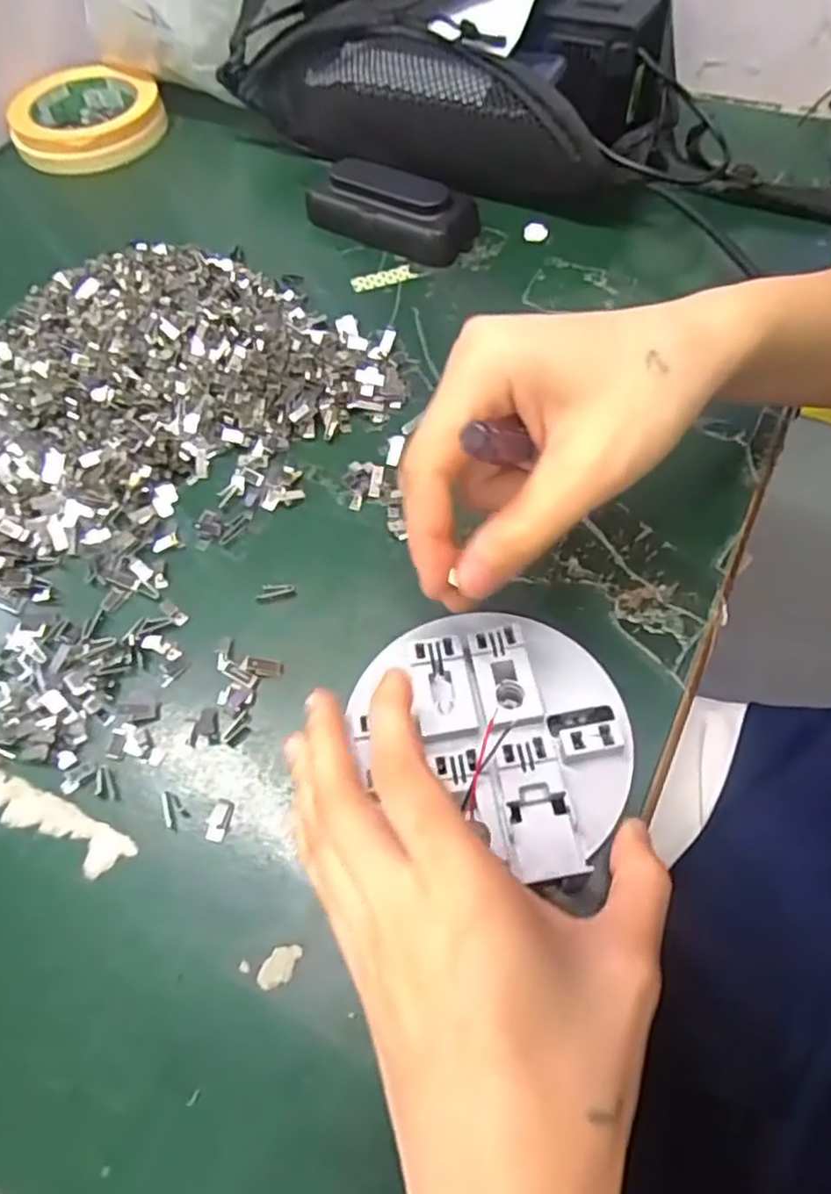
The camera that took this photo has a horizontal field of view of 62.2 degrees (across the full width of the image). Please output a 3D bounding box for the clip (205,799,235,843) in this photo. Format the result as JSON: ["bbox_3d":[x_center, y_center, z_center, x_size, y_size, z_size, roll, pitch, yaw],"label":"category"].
[{"bbox_3d":[-0.072,0.081,0.251,0.009,0.004,0.015,12,62,10],"label":"clip"}]

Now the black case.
[{"bbox_3d":[-0.018,-0.235,0.417,0.105,0.028,0.045,19,63,14],"label":"black case"}]

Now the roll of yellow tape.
[{"bbox_3d":[-0.244,-0.359,0.515,0.108,0.026,0.108,-18,60,-8],"label":"roll of yellow tape"}]

